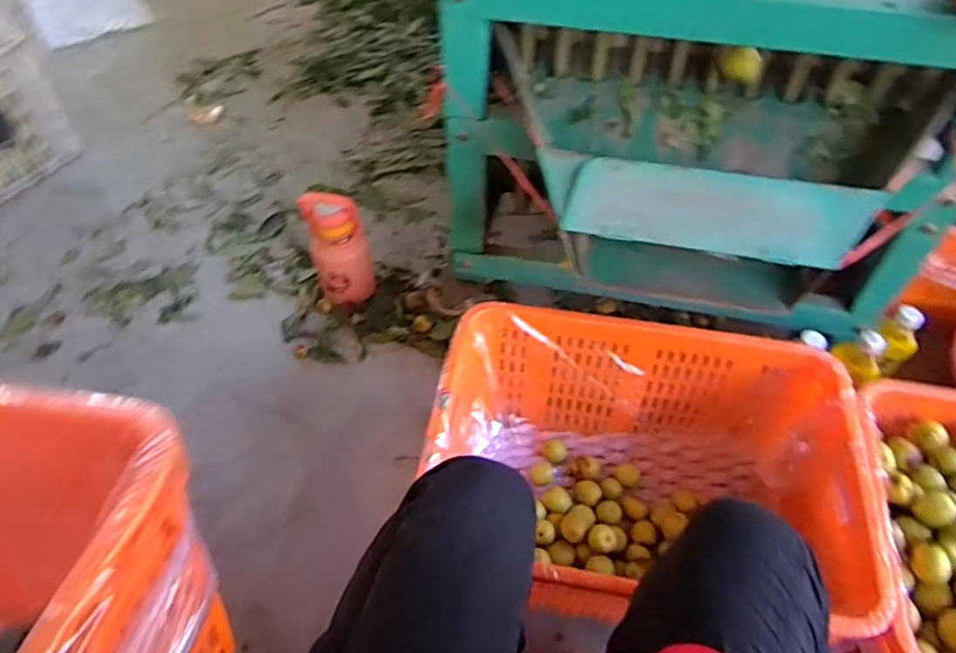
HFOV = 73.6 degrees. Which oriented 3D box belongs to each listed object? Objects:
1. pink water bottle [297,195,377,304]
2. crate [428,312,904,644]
[{"bbox_3d":[-0.256,-0.135,1.204,0.115,0.234,0.096,-10,52,-11],"label":"pink water bottle"},{"bbox_3d":[0.208,0.212,0.893,0.536,0.256,0.379,10,51,5],"label":"crate"}]

